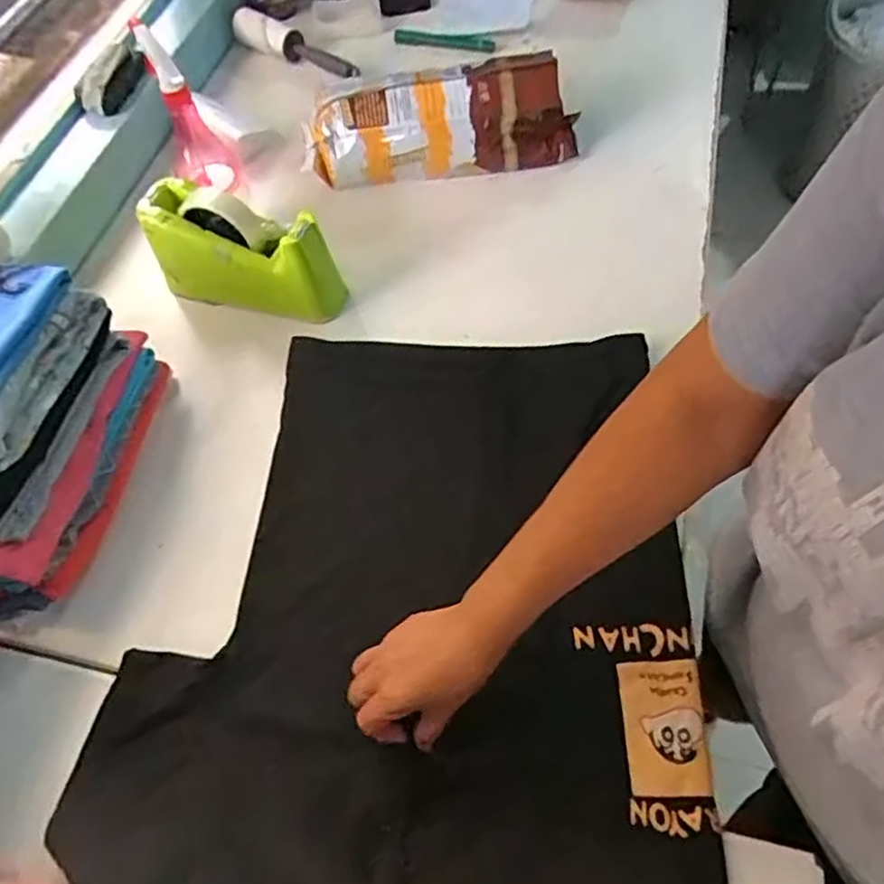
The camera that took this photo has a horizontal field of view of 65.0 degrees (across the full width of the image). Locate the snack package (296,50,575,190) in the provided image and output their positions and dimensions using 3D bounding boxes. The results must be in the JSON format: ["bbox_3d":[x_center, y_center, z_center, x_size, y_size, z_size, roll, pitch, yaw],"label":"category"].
[{"bbox_3d":[-0.004,-0.379,0.822,0.311,0.106,0.091,-8,59,-1],"label":"snack package"}]

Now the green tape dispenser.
[{"bbox_3d":[-0.207,-0.198,0.729,0.199,0.110,0.058,14,61,12],"label":"green tape dispenser"}]

